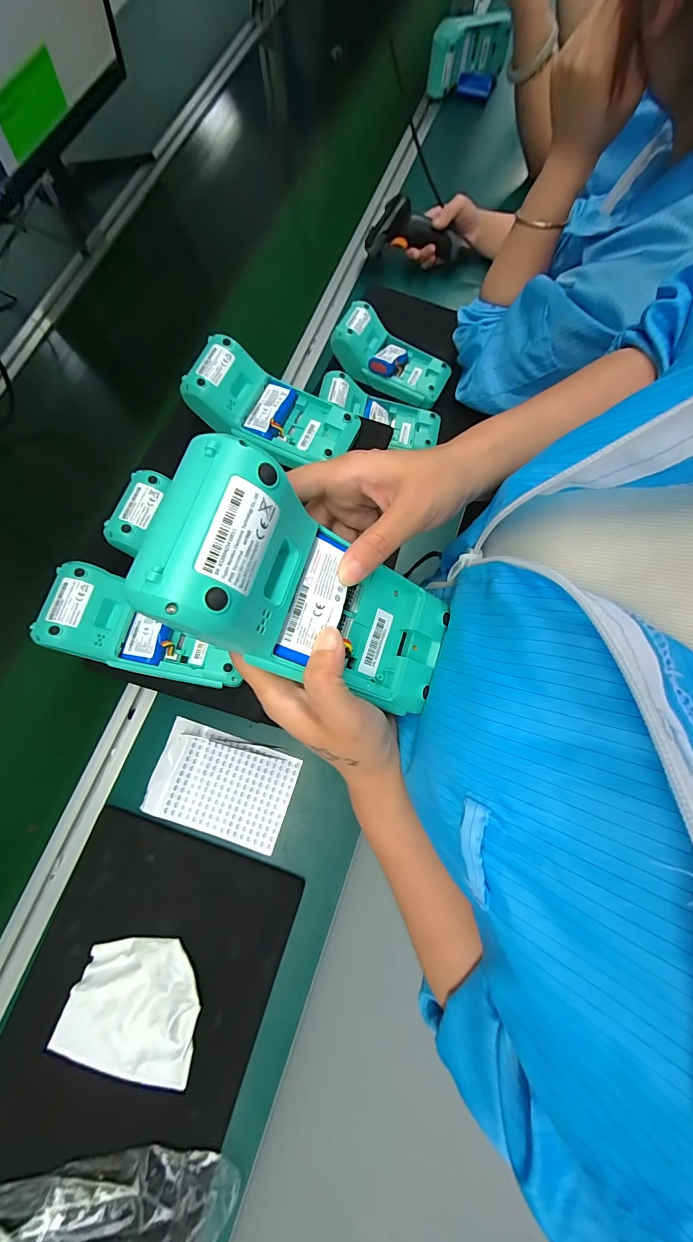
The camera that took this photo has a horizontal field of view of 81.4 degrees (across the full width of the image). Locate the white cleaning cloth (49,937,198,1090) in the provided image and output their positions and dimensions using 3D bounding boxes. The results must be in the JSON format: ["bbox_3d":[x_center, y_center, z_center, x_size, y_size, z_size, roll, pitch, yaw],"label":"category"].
[{"bbox_3d":[-0.220,0.396,0.415,0.136,0.017,0.116,12,75,2],"label":"white cleaning cloth"}]

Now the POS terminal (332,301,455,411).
[{"bbox_3d":[0.065,-0.391,0.609,0.176,0.056,0.082,25,69,-10],"label":"POS terminal"}]

